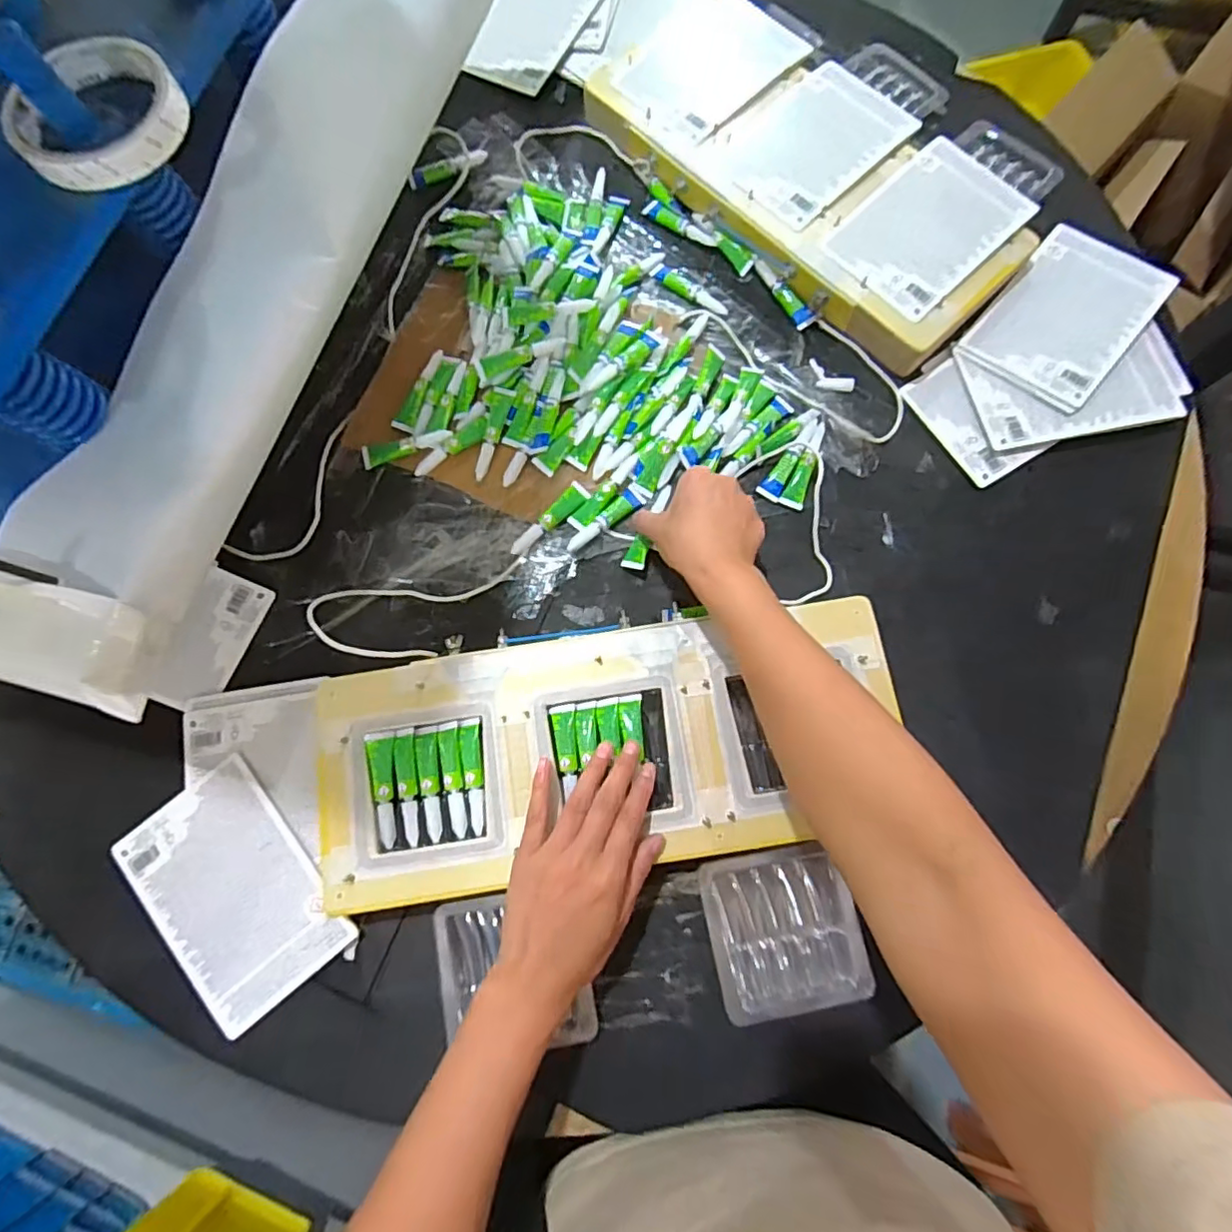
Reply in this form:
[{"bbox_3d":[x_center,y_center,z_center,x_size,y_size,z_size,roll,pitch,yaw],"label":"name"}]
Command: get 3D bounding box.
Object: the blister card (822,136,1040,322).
[{"bbox_3d":[0.281,-0.348,0.545,0.172,0.009,0.115,-43,78,-6],"label":"blister card"}]

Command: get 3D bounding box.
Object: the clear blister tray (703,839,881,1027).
[{"bbox_3d":[0.121,0.225,0.439,0.105,0.023,0.106,-10,78,-2],"label":"clear blister tray"}]

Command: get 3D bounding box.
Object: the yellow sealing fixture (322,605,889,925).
[{"bbox_3d":[-0.003,0.095,0.451,0.419,0.021,0.170,-11,78,-1],"label":"yellow sealing fixture"}]

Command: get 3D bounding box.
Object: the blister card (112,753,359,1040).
[{"bbox_3d":[-0.285,0.205,0.454,0.116,0.011,0.169,-40,80,-8],"label":"blister card"}]

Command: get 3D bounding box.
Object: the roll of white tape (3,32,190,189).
[{"bbox_3d":[-0.282,-0.273,0.334,0.083,0.017,0.088,0,75,2],"label":"roll of white tape"}]

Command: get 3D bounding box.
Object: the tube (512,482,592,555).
[{"bbox_3d":[-0.057,-0.082,0.517,0.081,0.009,0.018,-43,81,-8],"label":"tube"}]

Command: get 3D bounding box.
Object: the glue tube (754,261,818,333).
[{"bbox_3d":[0.154,-0.300,0.569,0.013,0.016,0.080,-37,80,-7],"label":"glue tube"}]

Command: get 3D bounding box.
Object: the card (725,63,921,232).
[{"bbox_3d":[0.187,-0.440,0.565,0.168,0.014,0.116,-43,81,-8],"label":"card"}]

